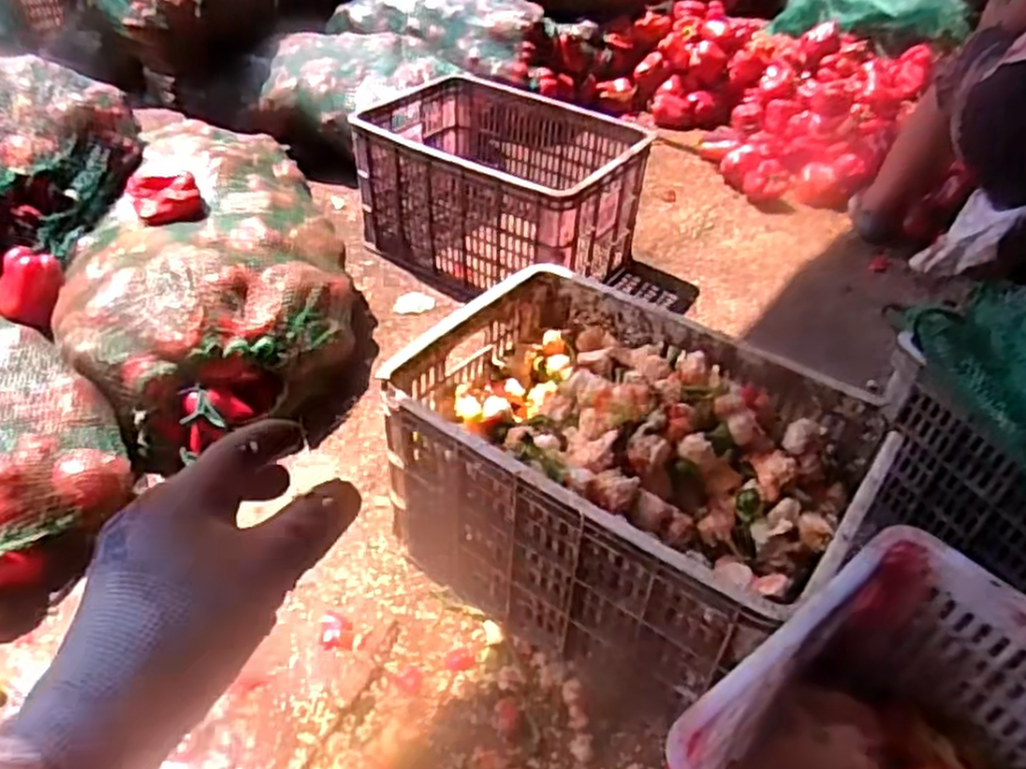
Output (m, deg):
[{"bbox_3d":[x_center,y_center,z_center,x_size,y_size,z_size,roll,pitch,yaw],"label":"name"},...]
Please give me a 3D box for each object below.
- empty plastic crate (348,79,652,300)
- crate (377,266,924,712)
[{"bbox_3d":[-0.026,-0.423,1.608,0.564,0.288,0.434,27,46,25],"label":"empty plastic crate"},{"bbox_3d":[0.132,0.114,0.938,0.507,0.265,0.362,29,46,26],"label":"crate"}]

